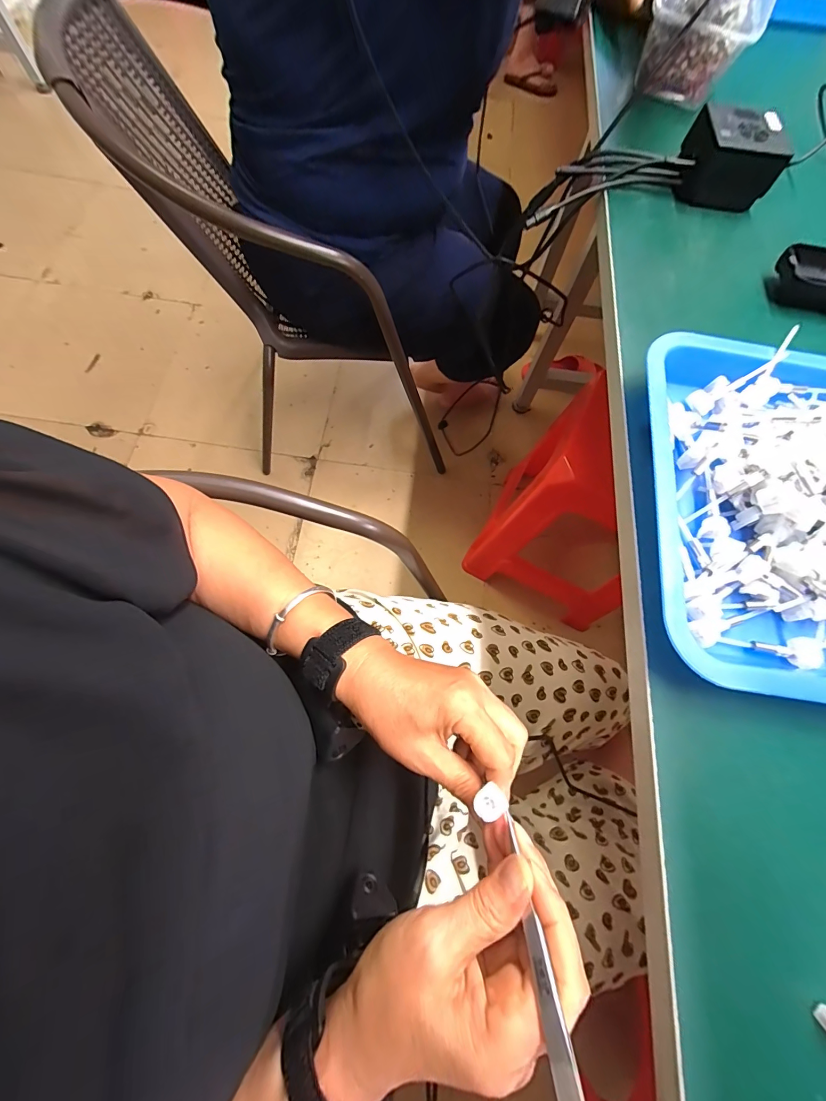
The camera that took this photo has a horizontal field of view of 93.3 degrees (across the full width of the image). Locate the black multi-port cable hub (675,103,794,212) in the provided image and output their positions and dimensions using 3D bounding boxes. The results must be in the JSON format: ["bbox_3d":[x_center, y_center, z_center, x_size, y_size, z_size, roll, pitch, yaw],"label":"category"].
[{"bbox_3d":[0.318,-0.393,0.393,0.089,0.050,0.068,15,71,2],"label":"black multi-port cable hub"}]

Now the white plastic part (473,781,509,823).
[{"bbox_3d":[0.045,0.151,0.232,0.019,0.004,0.016,-29,72,-8],"label":"white plastic part"}]

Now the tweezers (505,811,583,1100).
[{"bbox_3d":[0.055,0.184,0.169,0.009,0.006,0.125,-6,30,1],"label":"tweezers"}]

